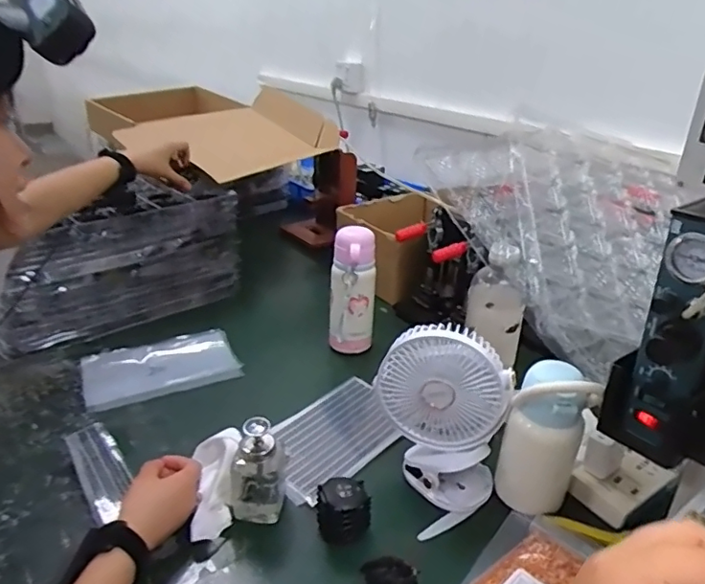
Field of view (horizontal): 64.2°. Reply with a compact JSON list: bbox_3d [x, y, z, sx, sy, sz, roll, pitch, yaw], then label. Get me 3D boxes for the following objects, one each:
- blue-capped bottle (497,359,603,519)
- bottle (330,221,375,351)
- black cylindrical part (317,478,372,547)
[{"bbox_3d":[0.222,0.164,0.647,0.085,0.184,0.064,13,29,20],"label":"blue-capped bottle"},{"bbox_3d":[0.000,0.004,0.930,0.073,0.206,0.062,3,27,3],"label":"bottle"},{"bbox_3d":[-0.009,0.242,0.622,0.055,0.056,0.045,-6,28,-15],"label":"black cylindrical part"}]

